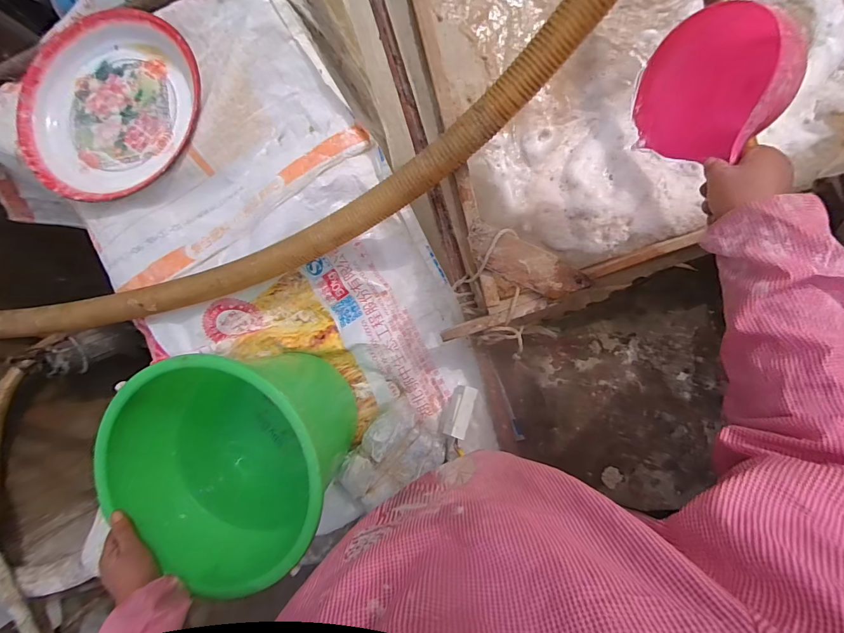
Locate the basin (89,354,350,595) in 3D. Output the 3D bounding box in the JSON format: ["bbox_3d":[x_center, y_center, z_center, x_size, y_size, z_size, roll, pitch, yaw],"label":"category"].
[{"bbox_3d":[-0.256,0.193,0.598,0.305,0.264,0.294,1,93,9],"label":"basin"}]

